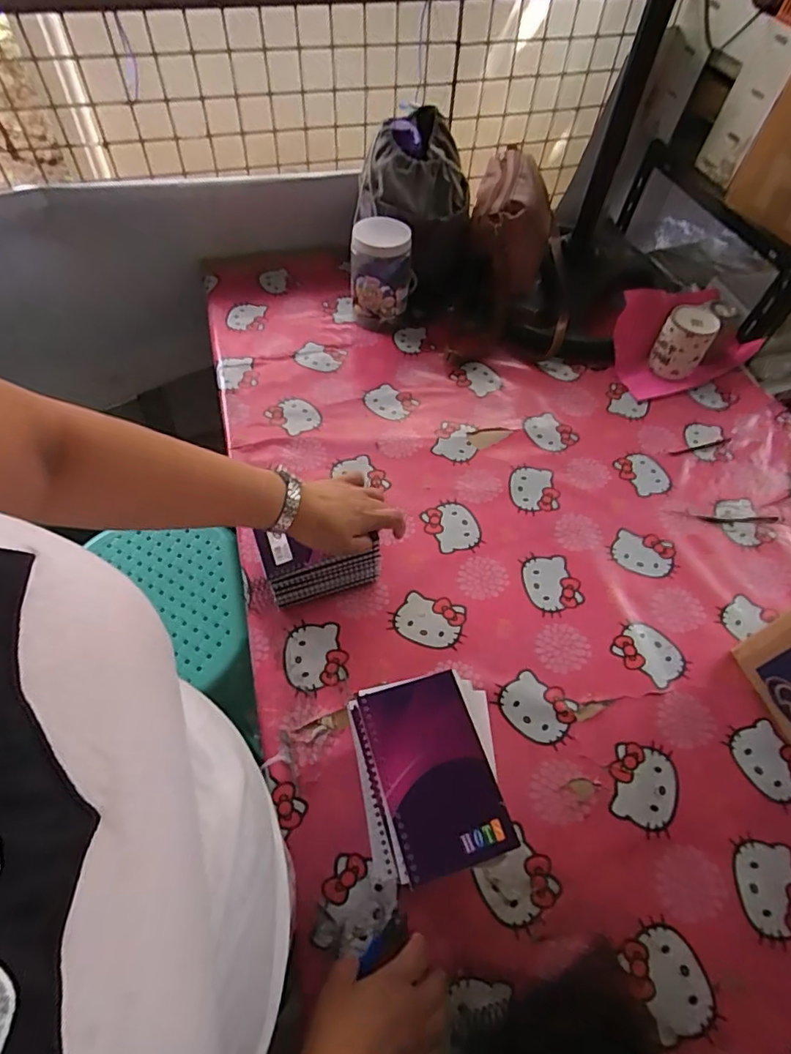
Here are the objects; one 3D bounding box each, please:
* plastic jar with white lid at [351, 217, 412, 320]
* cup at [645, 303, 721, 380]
[{"bbox_3d":[-0.025,-0.434,0.937,0.104,0.152,0.096,1,57,-2],"label":"plastic jar with white lid"},{"bbox_3d":[0.496,-0.321,0.924,0.080,0.094,0.098,30,60,16],"label":"cup"}]

